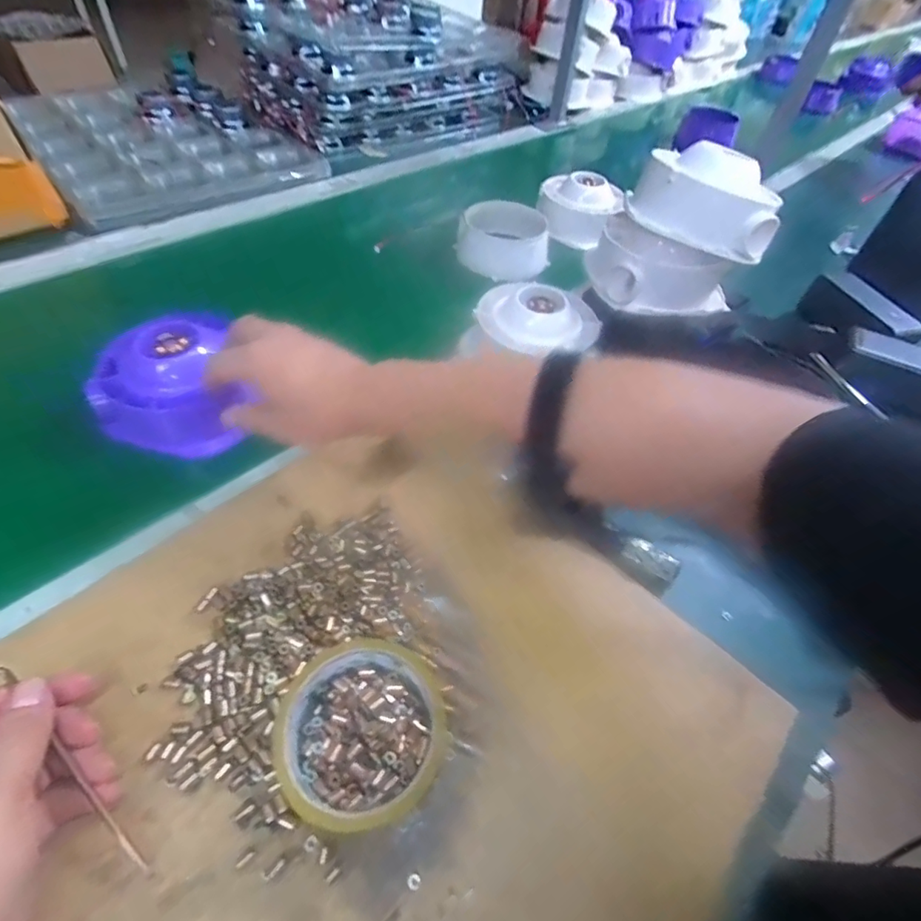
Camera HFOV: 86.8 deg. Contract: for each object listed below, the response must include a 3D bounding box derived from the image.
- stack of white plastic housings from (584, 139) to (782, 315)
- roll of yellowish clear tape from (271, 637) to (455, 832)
[{"bbox_3d":[0.215,-0.221,0.477,0.151,0.119,0.120,26,53,14],"label":"stack of white plastic housings"},{"bbox_3d":[-0.053,0.151,0.280,0.095,0.038,0.091,3,53,-3],"label":"roll of yellowish clear tape"}]

